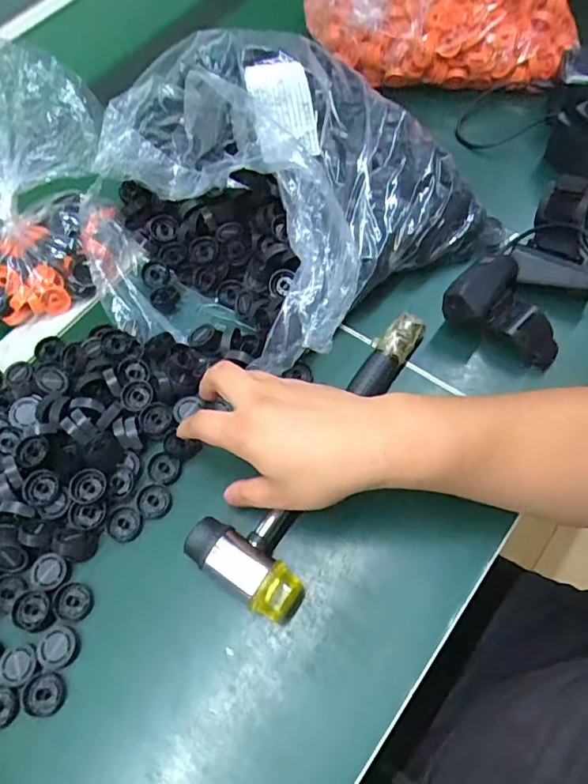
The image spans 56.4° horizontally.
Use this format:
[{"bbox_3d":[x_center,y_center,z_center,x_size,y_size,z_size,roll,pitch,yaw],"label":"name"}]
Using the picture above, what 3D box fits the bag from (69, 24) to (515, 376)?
[{"bbox_3d":[-0.024,-0.168,0.454,0.310,0.106,0.274,-32,66,-10],"label":"bag"}]

